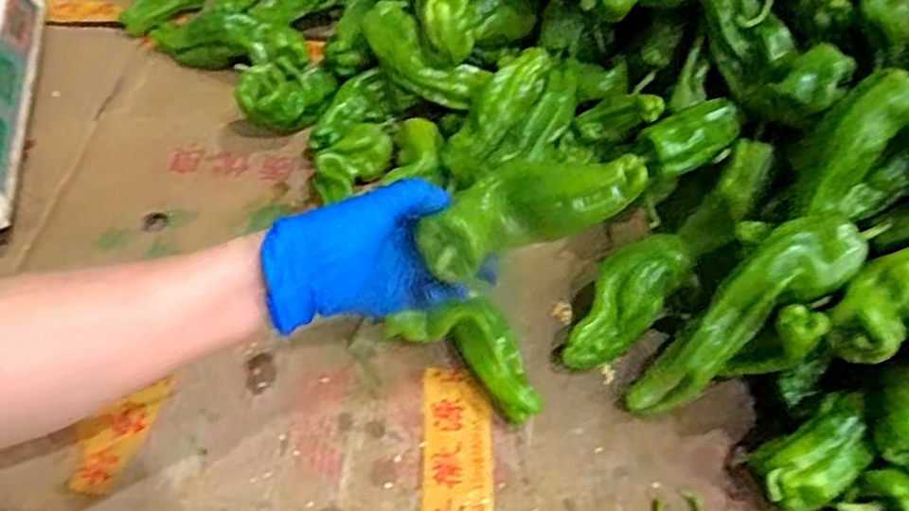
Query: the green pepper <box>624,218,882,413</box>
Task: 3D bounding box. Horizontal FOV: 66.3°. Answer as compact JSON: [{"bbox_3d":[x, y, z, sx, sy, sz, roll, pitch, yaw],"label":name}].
[{"bbox_3d":[0.205,0.046,0.499,0.200,0.049,0.048,-46,58,14],"label":"green pepper"}]

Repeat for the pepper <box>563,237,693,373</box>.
[{"bbox_3d":[0.133,0.035,0.550,0.055,0.038,0.132,37,79,23],"label":"pepper"}]

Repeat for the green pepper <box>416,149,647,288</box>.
[{"bbox_3d":[0.049,-0.030,0.436,0.136,0.049,0.052,-20,53,8],"label":"green pepper"}]

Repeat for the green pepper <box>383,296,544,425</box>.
[{"bbox_3d":[0.014,0.070,0.523,0.126,0.059,0.049,28,56,18],"label":"green pepper"}]

